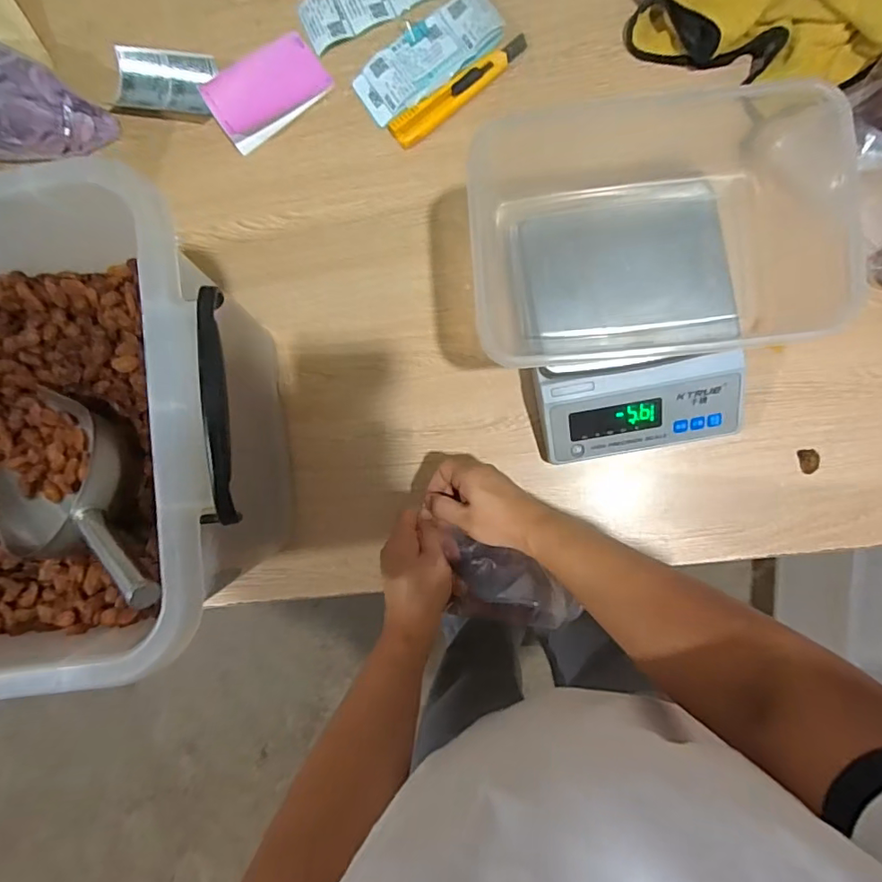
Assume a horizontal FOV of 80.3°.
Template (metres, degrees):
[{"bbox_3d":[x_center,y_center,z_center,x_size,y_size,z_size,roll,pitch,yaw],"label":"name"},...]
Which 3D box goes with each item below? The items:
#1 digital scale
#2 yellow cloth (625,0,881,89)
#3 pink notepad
[{"bbox_3d":[0.175,-0.107,0.506,0.211,0.078,0.239,-10,90,6],"label":"digital scale"},{"bbox_3d":[0.318,-0.418,0.498,0.258,0.053,0.113,11,92,6],"label":"yellow cloth"},{"bbox_3d":[-0.192,-0.387,0.570,0.127,0.028,0.079,-34,87,6],"label":"pink notepad"}]

